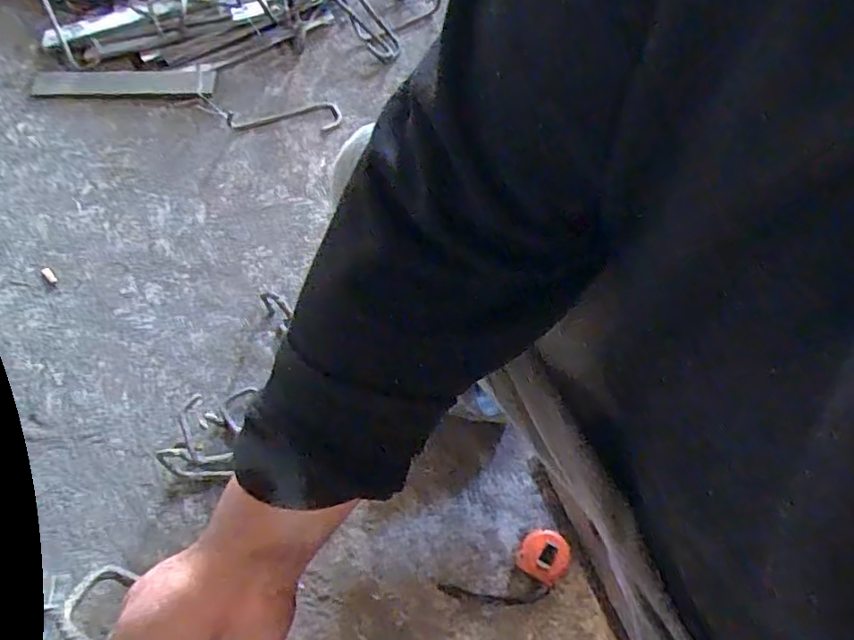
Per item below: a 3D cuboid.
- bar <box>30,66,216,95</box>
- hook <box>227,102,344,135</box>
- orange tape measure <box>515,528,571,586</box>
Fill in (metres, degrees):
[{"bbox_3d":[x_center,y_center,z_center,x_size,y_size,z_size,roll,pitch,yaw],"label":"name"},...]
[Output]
[{"bbox_3d":[-0.556,-0.438,1.114,0.340,0.011,0.059,2,68,6],"label":"bar"},{"bbox_3d":[-0.257,-0.363,1.093,0.201,0.010,0.062,1,66,1],"label":"hook"},{"bbox_3d":[0.152,0.307,0.798,0.060,0.043,0.060,0,68,-1],"label":"orange tape measure"}]

